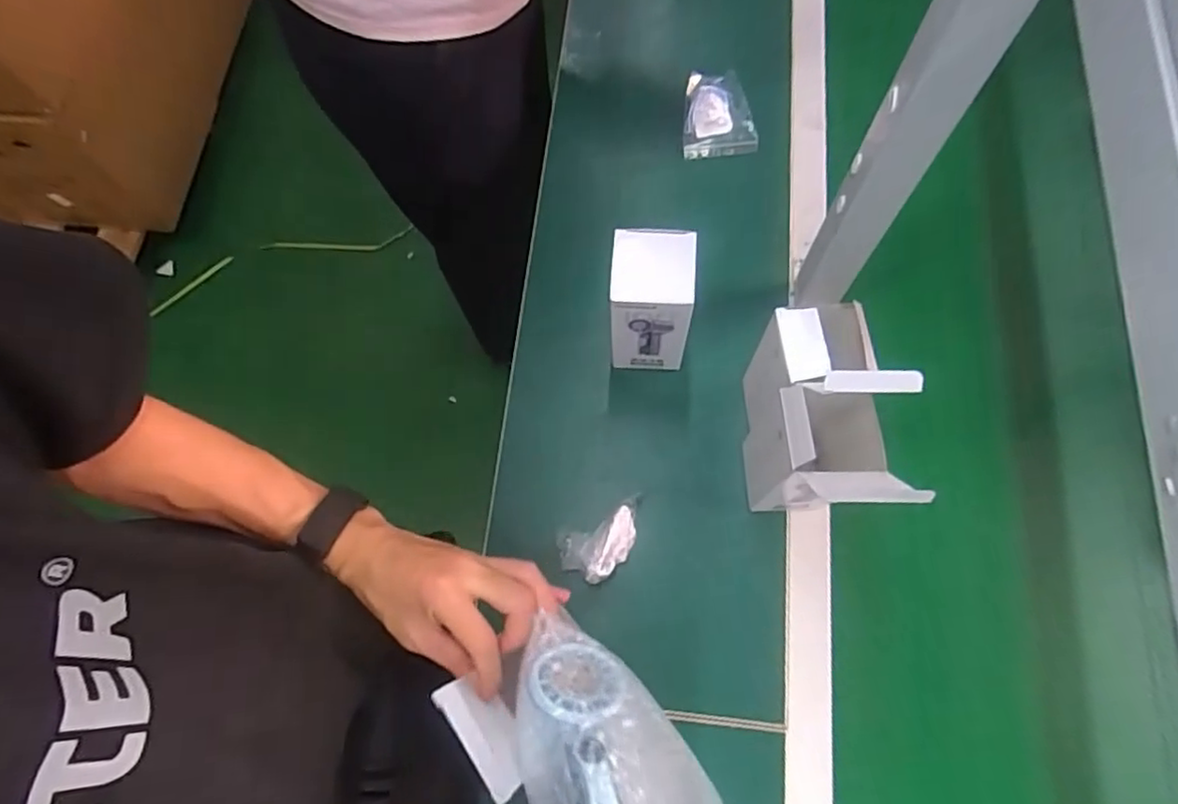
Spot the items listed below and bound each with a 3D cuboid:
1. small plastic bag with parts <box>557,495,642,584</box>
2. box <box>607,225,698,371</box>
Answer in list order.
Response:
[{"bbox_3d":[0.016,0.137,0.638,0.090,0.036,0.058,-25,73,-7],"label":"small plastic bag with parts"},{"bbox_3d":[0.058,-0.094,0.645,0.074,0.159,0.069,0,72,1],"label":"box"}]

